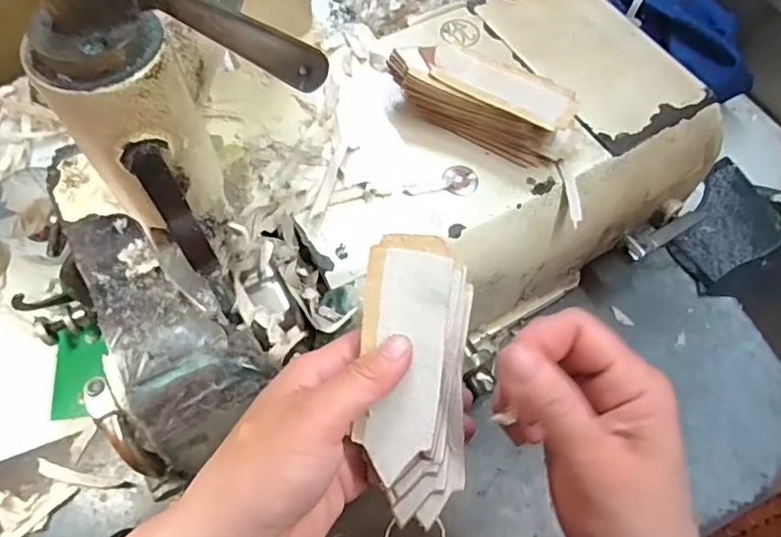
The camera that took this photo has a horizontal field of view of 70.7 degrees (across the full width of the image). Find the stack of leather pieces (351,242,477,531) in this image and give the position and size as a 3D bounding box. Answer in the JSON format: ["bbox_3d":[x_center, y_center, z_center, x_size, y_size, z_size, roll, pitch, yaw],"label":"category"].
[{"bbox_3d":[0.013,0.049,0.252,0.050,0.020,0.129,0,80,-2],"label":"stack of leather pieces"}]

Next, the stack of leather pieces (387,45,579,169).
[{"bbox_3d":[0.064,-0.114,0.382,0.130,0.038,0.045,24,65,9],"label":"stack of leather pieces"}]

